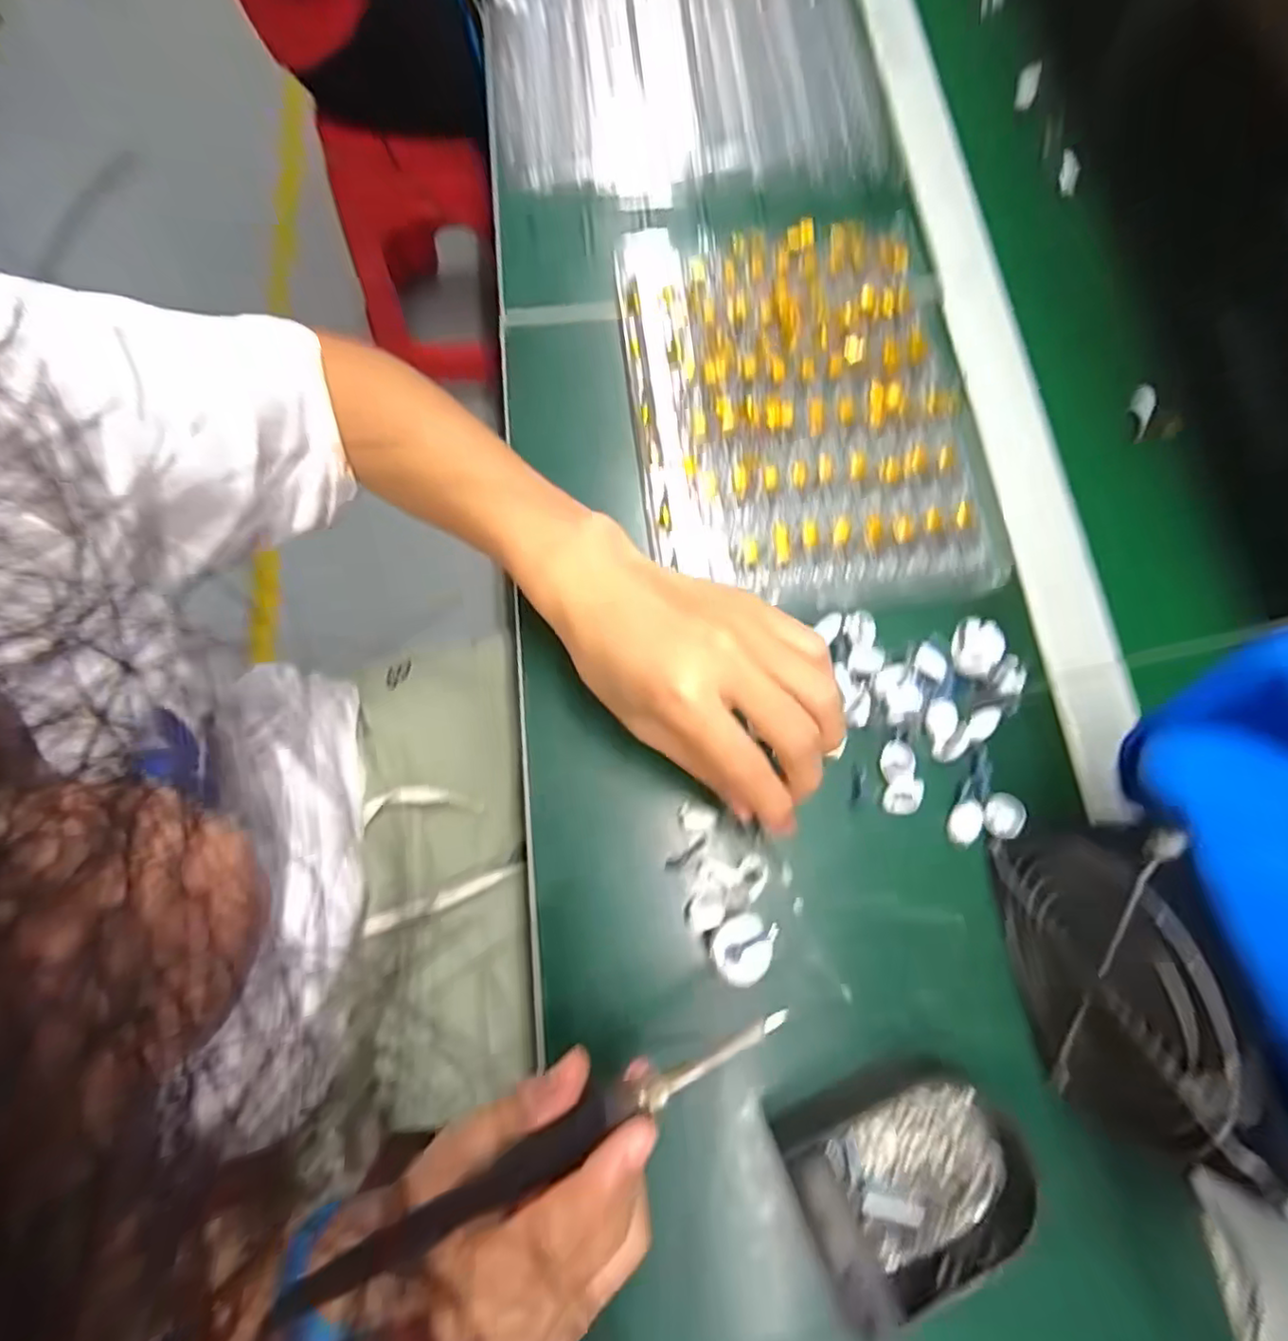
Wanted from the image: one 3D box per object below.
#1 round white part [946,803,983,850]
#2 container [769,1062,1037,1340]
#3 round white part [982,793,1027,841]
[{"bbox_3d":[0.166,0.079,0.323,0.024,0.004,0.017,-43,80,-11],"label":"round white part"},{"bbox_3d":[0.119,0.220,0.270,0.103,0.038,0.086,-22,77,-6],"label":"container"},{"bbox_3d":[0.186,0.075,0.325,0.022,0.004,0.022,0,75,-1],"label":"round white part"}]

